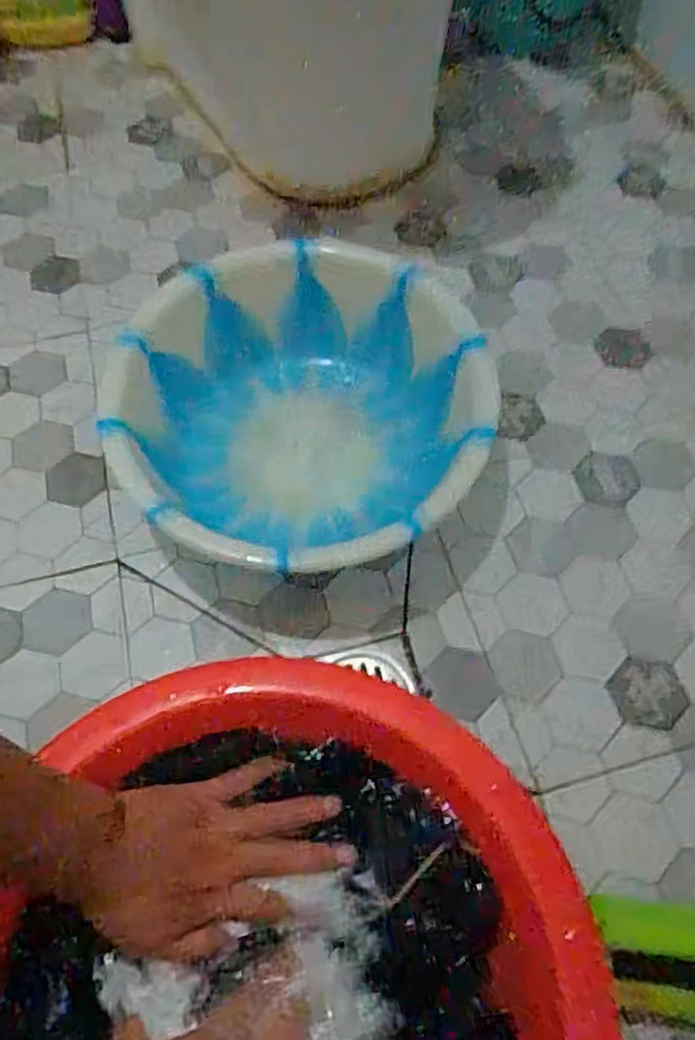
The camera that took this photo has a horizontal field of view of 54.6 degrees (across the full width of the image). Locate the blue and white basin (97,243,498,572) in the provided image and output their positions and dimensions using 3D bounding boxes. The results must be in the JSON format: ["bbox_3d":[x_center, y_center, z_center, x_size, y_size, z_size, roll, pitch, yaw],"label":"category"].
[{"bbox_3d":[-0.050,-0.091,0.641,0.349,0.115,0.323,0,62,1],"label":"blue and white basin"}]

